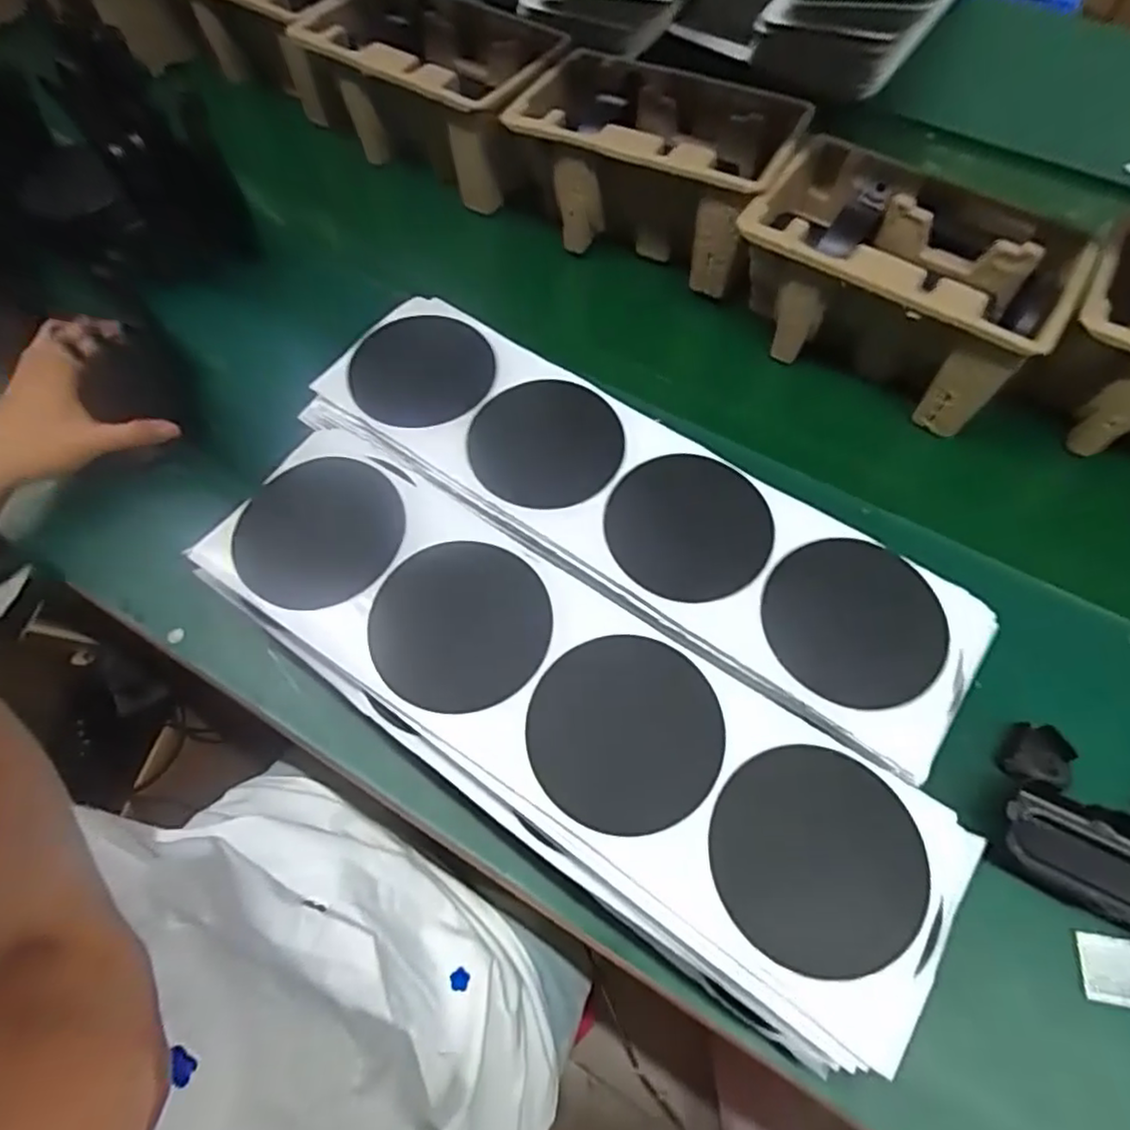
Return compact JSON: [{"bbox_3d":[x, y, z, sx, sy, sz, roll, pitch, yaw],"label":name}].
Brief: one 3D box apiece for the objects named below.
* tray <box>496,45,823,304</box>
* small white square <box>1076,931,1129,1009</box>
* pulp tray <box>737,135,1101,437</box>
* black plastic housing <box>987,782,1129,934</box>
[{"bbox_3d":[0.078,-0.347,0.584,0.224,0.103,0.137,22,65,14],"label":"tray"},{"bbox_3d":[0.289,0.213,0.348,0.036,0.004,0.032,8,69,3],"label":"small white square"},{"bbox_3d":[0.251,-0.217,0.522,0.223,0.107,0.146,31,66,16],"label":"pulp tray"},{"bbox_3d":[0.294,0.165,0.366,0.110,0.028,0.054,20,64,13],"label":"black plastic housing"}]

